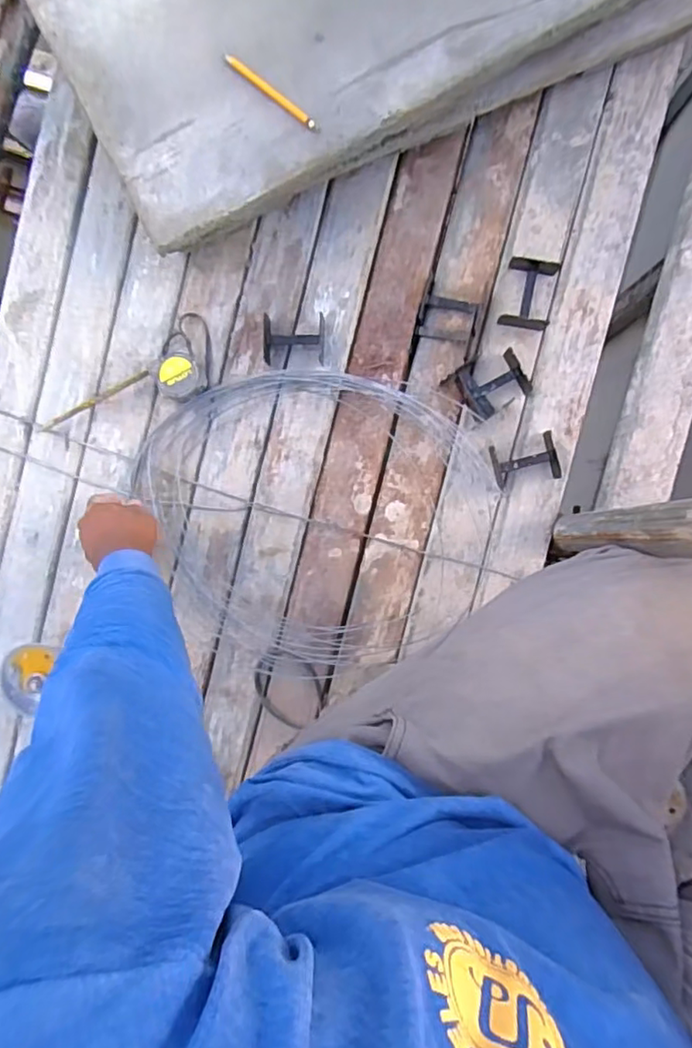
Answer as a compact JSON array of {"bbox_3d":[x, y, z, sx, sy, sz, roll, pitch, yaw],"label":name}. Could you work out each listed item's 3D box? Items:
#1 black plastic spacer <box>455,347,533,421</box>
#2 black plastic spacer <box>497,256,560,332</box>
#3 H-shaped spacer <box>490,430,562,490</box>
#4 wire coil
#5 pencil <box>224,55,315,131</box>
[{"bbox_3d":[0.191,-0.182,0.752,0.081,0.028,0.069,-33,89,3],"label":"black plastic spacer"},{"bbox_3d":[0.238,-0.299,0.752,0.064,0.022,0.090,12,91,3],"label":"black plastic spacer"},{"bbox_3d":[0.232,-0.080,0.755,0.079,0.023,0.059,-16,90,3],"label":"H-shaped spacer"},{"bbox_3d":[-0.047,-0.016,0.770,0.469,0.028,0.403,29,92,3],"label":"wire coil"},{"bbox_3d":[-0.087,-0.492,0.663,0.128,0.004,0.011,39,93,2],"label":"pencil"}]

